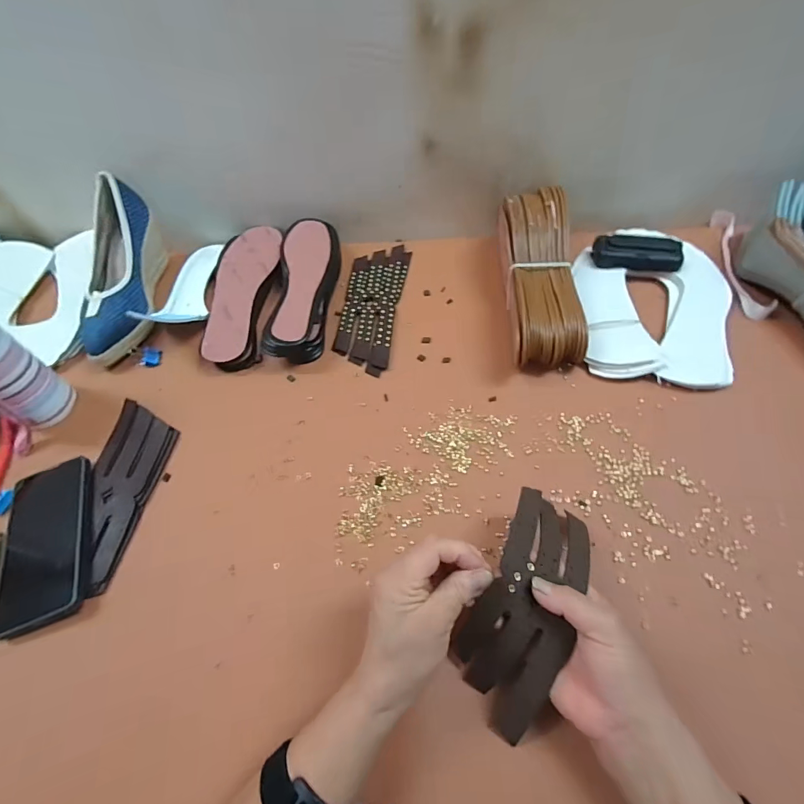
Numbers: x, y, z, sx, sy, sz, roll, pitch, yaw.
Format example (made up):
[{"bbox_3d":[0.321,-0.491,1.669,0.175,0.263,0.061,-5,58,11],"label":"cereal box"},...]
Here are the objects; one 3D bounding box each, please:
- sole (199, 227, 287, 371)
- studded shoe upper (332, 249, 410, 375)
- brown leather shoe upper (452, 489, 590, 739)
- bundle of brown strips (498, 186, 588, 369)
[{"bbox_3d":[-0.219,-0.149,0.580,0.098,0.028,0.240,-3,56,3],"label":"sole"},{"bbox_3d":[-0.041,-0.133,0.575,0.076,0.006,0.220,5,57,8],"label":"studded shoe upper"},{"bbox_3d":[0.092,0.159,0.331,0.075,0.049,0.173,18,77,13],"label":"brown leather shoe upper"},{"bbox_3d":[0.164,-0.151,0.528,0.084,0.082,0.229,-1,57,4],"label":"bundle of brown strips"}]

